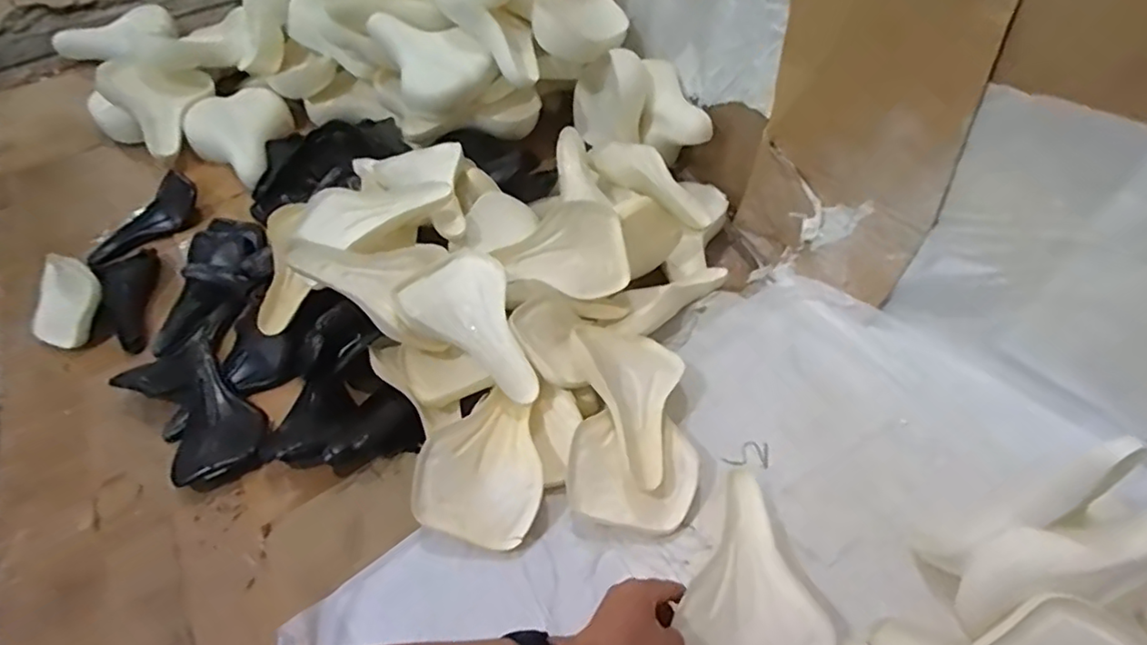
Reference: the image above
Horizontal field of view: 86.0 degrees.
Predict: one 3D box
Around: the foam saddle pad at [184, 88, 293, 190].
[{"bbox_3d":[-0.692,-0.411,1.270,0.183,0.158,0.060,-54,38,5],"label":"foam saddle pad"}]

